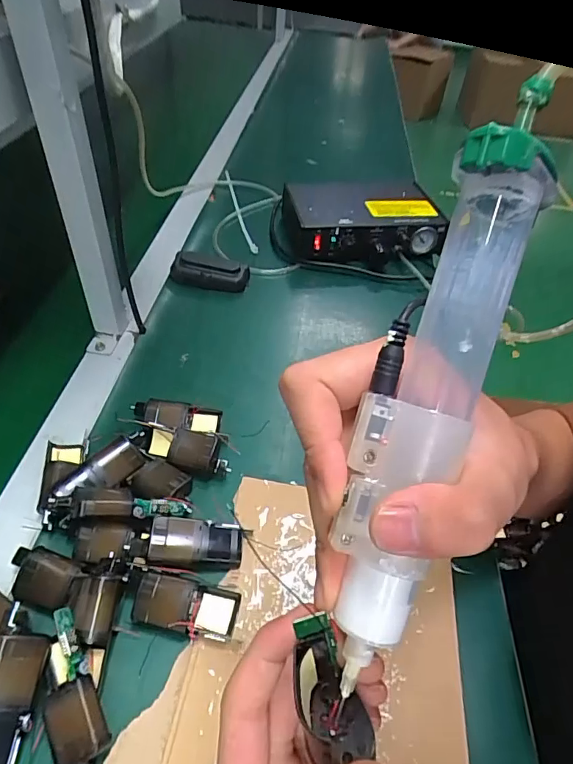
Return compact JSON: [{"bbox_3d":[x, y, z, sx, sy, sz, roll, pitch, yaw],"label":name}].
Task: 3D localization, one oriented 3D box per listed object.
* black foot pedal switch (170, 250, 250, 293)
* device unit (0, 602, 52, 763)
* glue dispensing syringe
[{"bbox_3d":[-0.108,-0.158,0.678,0.107,0.035,0.046,6,45,-1],"label":"black foot pedal switch"},{"bbox_3d":[-0.178,0.198,0.302,0.034,0.021,0.092,5,69,-2],"label":"device unit"},{"bbox_3d":[0.048,-0.001,0.156,0.032,0.188,0.030,18,3,11],"label":"glue dispensing syringe"}]

